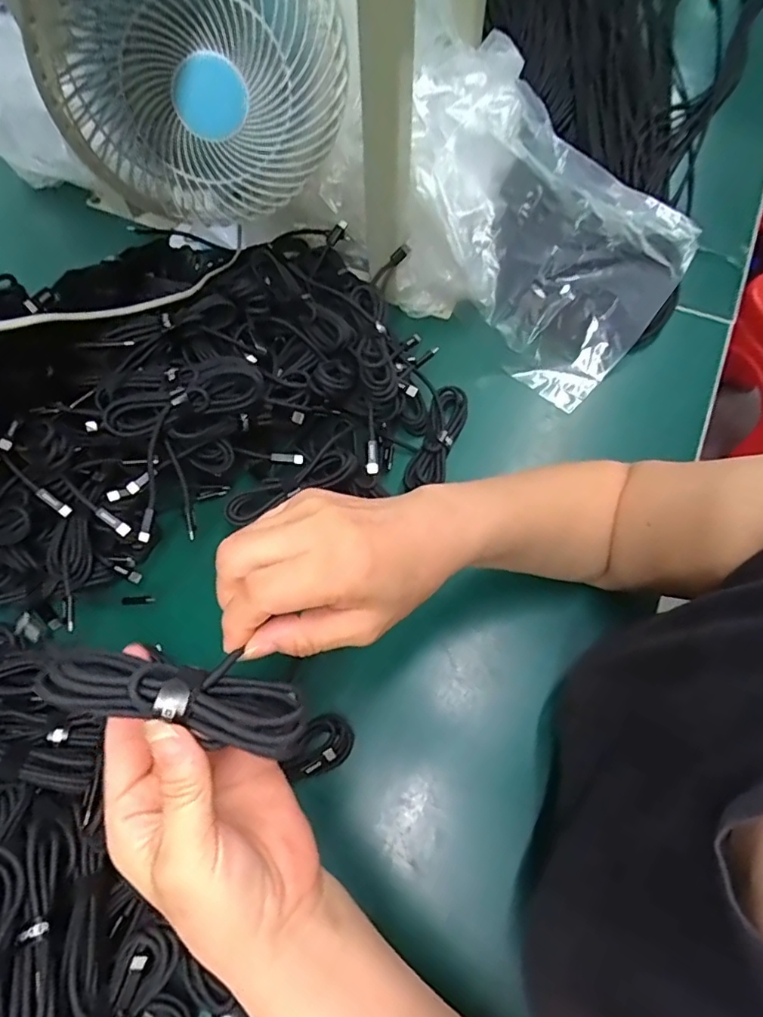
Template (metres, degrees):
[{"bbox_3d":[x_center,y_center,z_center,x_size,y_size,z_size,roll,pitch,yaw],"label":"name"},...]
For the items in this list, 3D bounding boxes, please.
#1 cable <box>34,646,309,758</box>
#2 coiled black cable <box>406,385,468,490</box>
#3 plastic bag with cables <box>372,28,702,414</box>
[{"bbox_3d":[-0.086,0.079,0.234,0.106,0.020,0.031,15,65,-7],"label":"cable"},{"bbox_3d":[0.052,-0.062,0.490,0.030,0.022,0.107,18,67,10],"label":"coiled black cable"},{"bbox_3d":[0.150,-0.272,0.506,0.265,0.160,0.227,32,70,15],"label":"plastic bag with cables"}]

